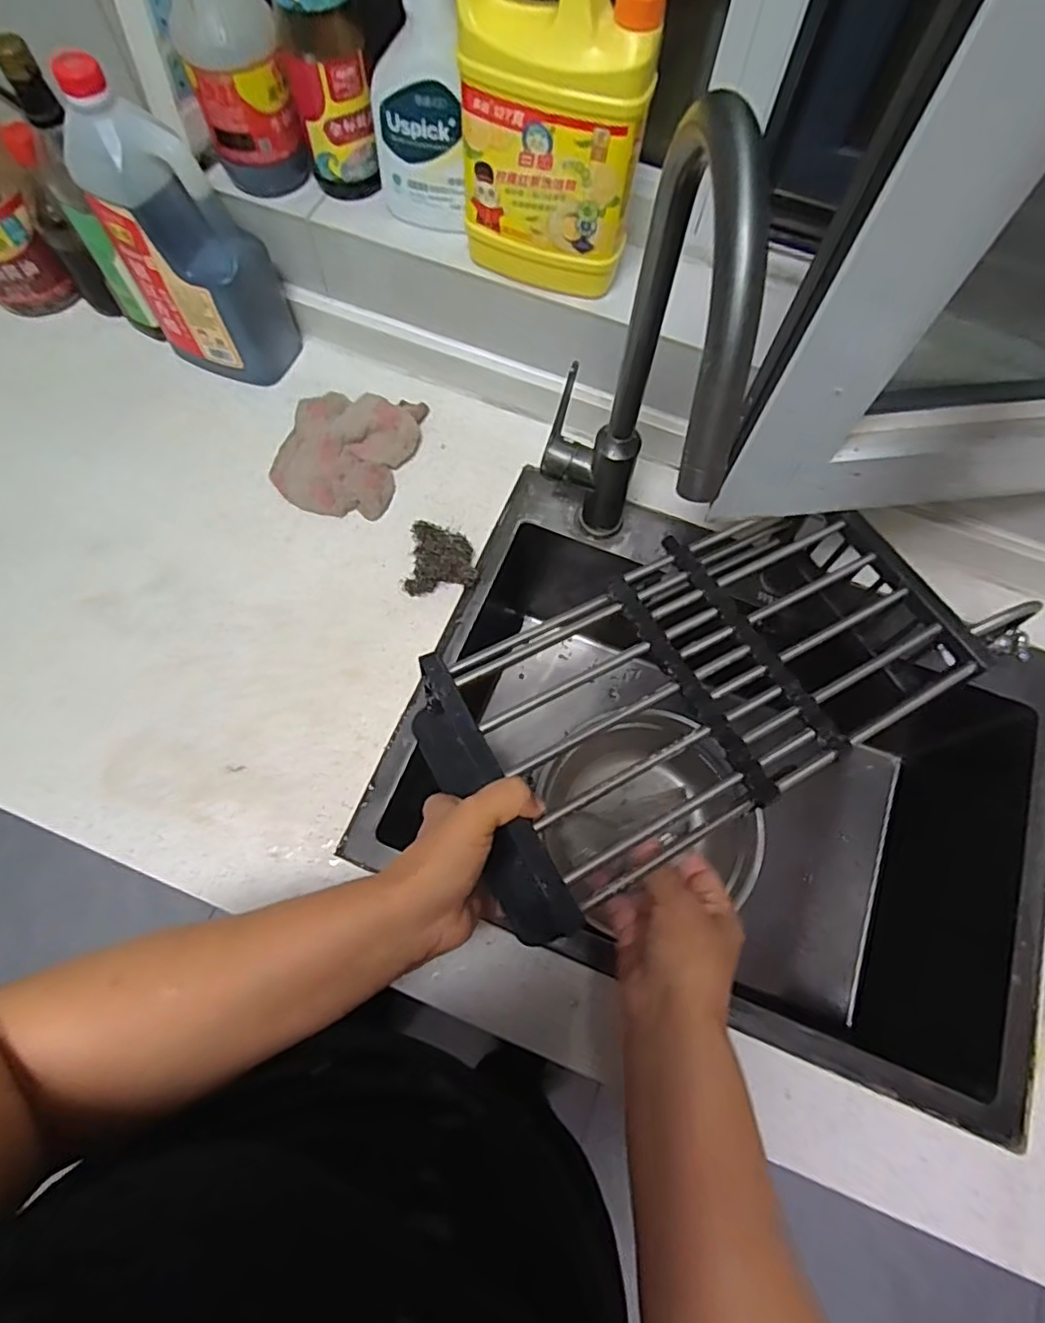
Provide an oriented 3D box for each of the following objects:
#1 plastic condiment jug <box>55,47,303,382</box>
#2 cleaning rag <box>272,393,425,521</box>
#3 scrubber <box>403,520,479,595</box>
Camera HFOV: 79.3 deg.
[{"bbox_3d":[-0.321,-0.397,0.610,0.130,0.245,0.086,21,70,5],"label":"plastic condiment jug"},{"bbox_3d":[-0.188,-0.223,0.659,0.136,0.034,0.146,12,69,2],"label":"cleaning rag"},{"bbox_3d":[-0.086,-0.106,0.628,0.069,0.024,0.070,-12,70,-7],"label":"scrubber"}]

